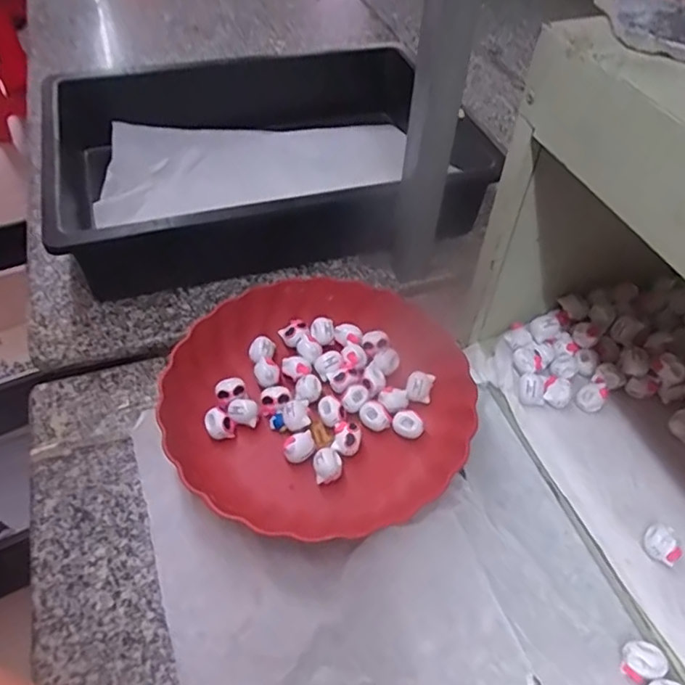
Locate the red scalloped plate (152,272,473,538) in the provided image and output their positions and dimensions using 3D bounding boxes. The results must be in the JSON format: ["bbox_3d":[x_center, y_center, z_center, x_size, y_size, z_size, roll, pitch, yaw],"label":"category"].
[{"bbox_3d":[-0.019,0.044,0.479,0.239,0.042,0.232,1,50,-1],"label":"red scalloped plate"}]

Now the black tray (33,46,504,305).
[{"bbox_3d":[-0.088,-0.213,0.675,0.448,0.121,0.324,-14,52,-14],"label":"black tray"}]

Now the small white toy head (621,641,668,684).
[{"bbox_3d":[0.194,0.206,0.373,0.024,0.018,0.023,1,50,-1],"label":"small white toy head"}]

